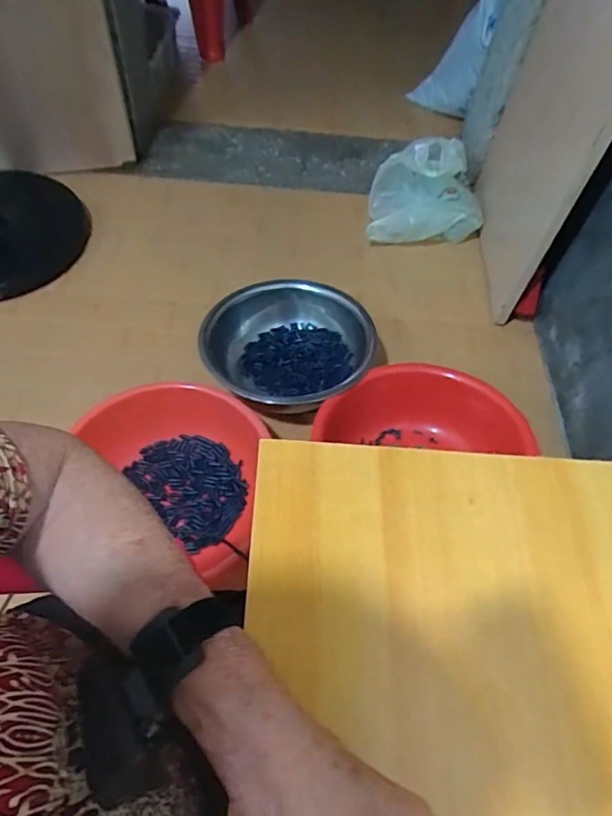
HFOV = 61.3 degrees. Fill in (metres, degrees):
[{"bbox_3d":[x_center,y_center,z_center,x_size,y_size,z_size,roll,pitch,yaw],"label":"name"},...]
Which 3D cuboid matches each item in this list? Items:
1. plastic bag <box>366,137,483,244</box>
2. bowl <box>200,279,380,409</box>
[{"bbox_3d":[0.297,-0.524,1.264,0.282,0.195,0.174,2,58,-4],"label":"plastic bag"},{"bbox_3d":[-0.034,-0.111,1.030,0.305,0.146,0.318,2,58,-4],"label":"bowl"}]

